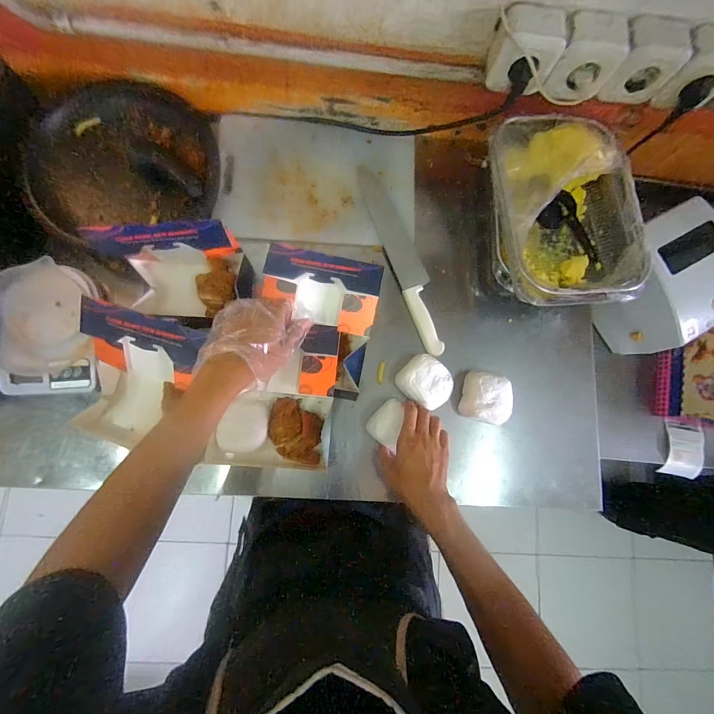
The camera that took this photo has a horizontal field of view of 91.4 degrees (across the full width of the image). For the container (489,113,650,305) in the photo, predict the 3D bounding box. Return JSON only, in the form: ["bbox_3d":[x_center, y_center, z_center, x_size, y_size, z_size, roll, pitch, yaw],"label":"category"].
[{"bbox_3d":[0.324,-0.227,0.556,0.215,0.082,0.299,-6,82,-5],"label":"container"}]

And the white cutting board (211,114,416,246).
[{"bbox_3d":[-0.068,-0.314,0.622,0.343,0.019,0.228,2,81,-4],"label":"white cutting board"}]

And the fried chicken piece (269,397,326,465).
[{"bbox_3d":[-0.097,0.116,0.547,0.083,0.041,0.095,8,81,-3],"label":"fried chicken piece"}]

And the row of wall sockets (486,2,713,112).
[{"bbox_3d":[0.350,-0.402,0.476,0.332,0.078,0.066,6,81,-4],"label":"row of wall sockets"}]

